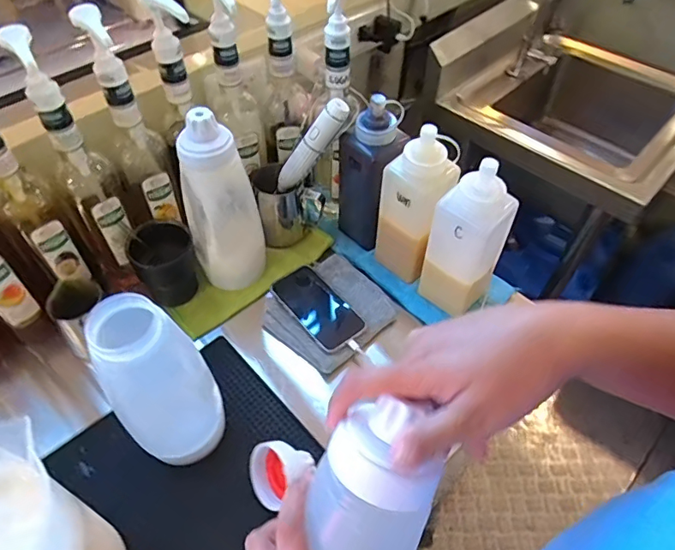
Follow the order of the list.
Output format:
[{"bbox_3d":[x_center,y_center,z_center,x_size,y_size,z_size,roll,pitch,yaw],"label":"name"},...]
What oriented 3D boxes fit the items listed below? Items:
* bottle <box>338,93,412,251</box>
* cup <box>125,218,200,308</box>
[{"bbox_3d":[0.051,-0.145,0.723,0.092,0.231,0.072,37,59,25],"label":"bottle"},{"bbox_3d":[-0.243,-0.018,0.697,0.080,0.104,0.082,1,51,-1],"label":"cup"}]

